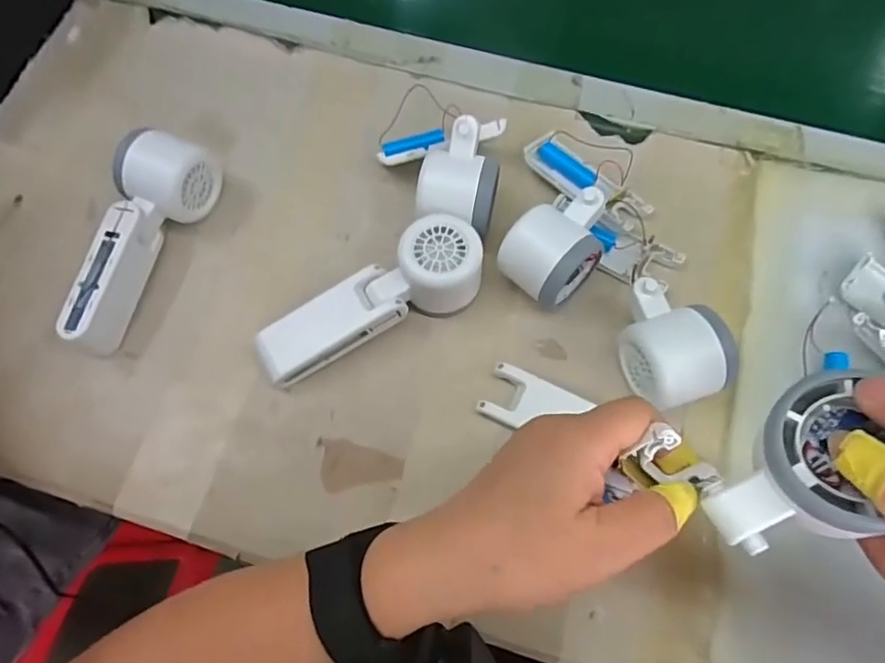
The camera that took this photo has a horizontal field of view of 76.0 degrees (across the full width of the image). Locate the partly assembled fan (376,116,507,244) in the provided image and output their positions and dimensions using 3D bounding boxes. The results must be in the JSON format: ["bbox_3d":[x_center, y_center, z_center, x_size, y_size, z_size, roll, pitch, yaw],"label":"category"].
[{"bbox_3d":[-0.003,-0.121,0.419,0.089,0.066,0.095,0,69,0],"label":"partly assembled fan"}]

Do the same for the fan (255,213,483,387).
[{"bbox_3d":[-0.050,-0.021,0.391,0.165,0.044,0.058,-28,73,-10],"label":"fan"}]

